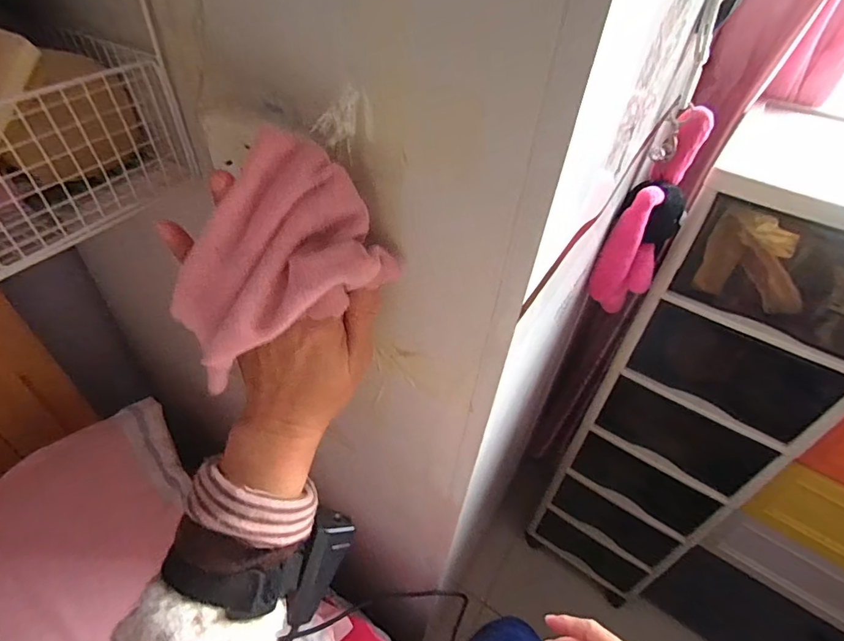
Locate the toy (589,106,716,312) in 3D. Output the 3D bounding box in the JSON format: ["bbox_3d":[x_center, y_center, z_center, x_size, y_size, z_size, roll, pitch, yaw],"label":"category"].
[{"bbox_3d":[0.256,-0.112,0.512,0.065,0.233,0.070,28,24,22],"label":"toy"}]

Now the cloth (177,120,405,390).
[{"bbox_3d":[-0.069,-0.036,0.240,0.112,0.091,0.058,-21,50,-25],"label":"cloth"}]

